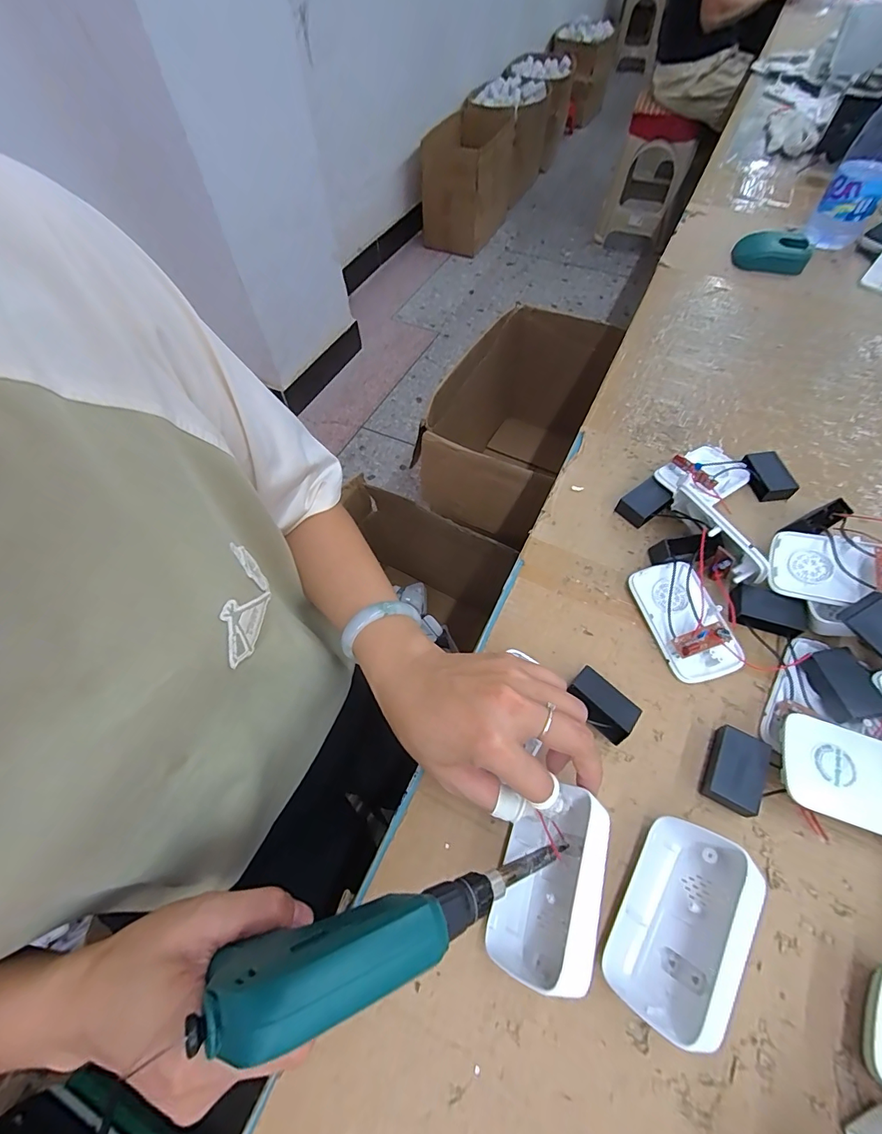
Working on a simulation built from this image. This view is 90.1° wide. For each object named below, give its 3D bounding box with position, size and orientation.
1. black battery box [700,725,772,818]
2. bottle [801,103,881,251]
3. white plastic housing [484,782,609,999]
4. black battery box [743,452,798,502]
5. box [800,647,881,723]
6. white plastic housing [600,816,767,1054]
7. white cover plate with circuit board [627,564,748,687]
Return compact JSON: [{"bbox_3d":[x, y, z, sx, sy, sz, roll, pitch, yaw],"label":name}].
[{"bbox_3d":[0.197,0.136,0.297,0.032,0.021,0.048,30,64,16],"label":"black battery box"},{"bbox_3d":[0.605,-0.570,0.608,0.074,0.193,0.080,35,65,18],"label":"bottle"},{"bbox_3d":[0.063,0.181,0.255,0.050,0.049,0.096,18,61,10],"label":"white plastic housing"},{"bbox_3d":[0.315,-0.087,0.425,0.032,0.019,0.047,-10,60,-6],"label":"black battery box"},{"bbox_3d":[0.289,0.086,0.320,0.032,0.021,0.048,-11,60,-7],"label":"box"},{"bbox_3d":[0.136,0.200,0.246,0.052,0.045,0.099,31,64,17],"label":"white plastic housing"},{"bbox_3d":[0.194,0.040,0.352,0.056,0.019,0.094,-12,60,-7],"label":"white cover plate with circuit board"}]

